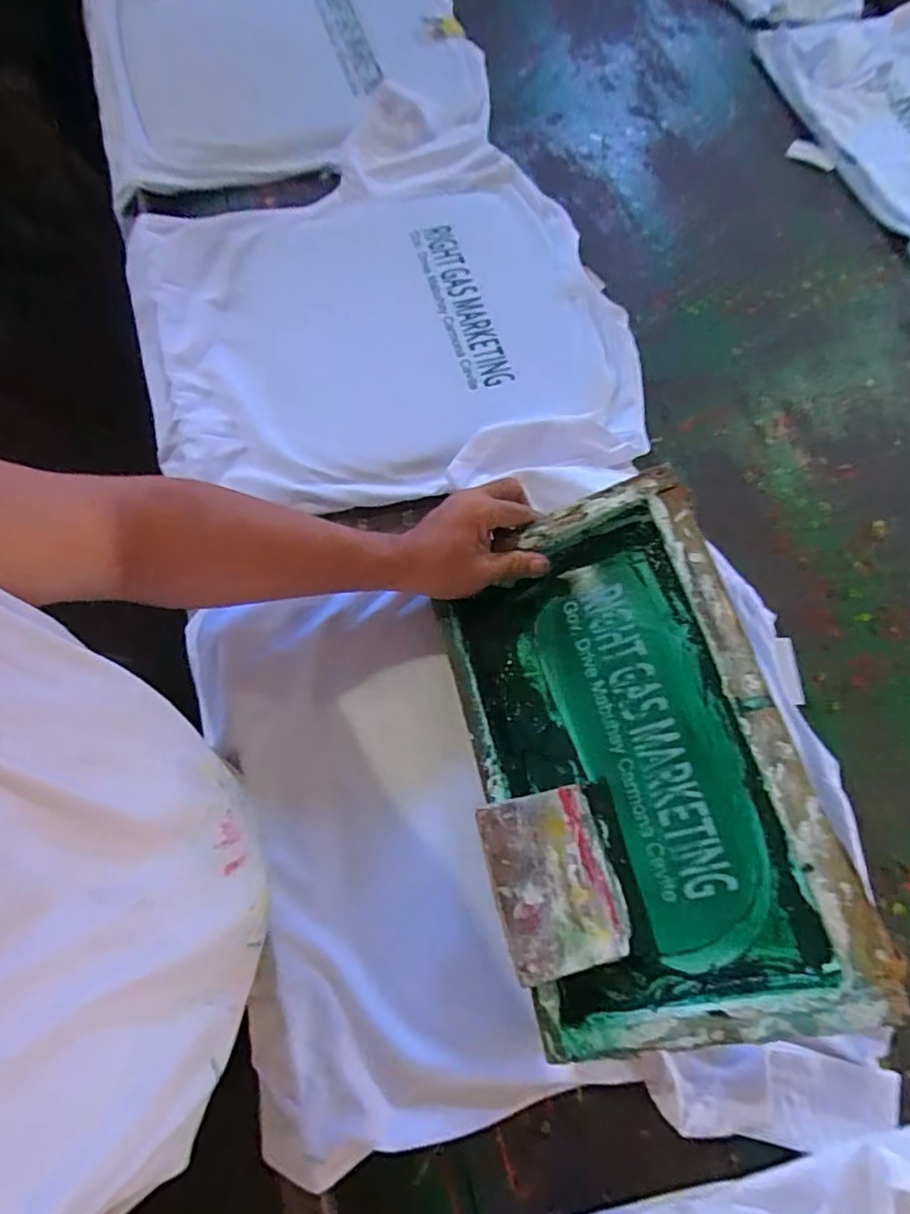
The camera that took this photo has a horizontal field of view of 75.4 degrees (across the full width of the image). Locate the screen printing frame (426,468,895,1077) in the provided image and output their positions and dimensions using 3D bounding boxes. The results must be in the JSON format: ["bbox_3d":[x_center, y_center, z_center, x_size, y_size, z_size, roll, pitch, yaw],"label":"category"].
[{"bbox_3d":[0.133,0.111,0.473,0.238,0.059,0.398,-22,68,17],"label":"screen printing frame"}]

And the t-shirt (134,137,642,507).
[{"bbox_3d":[-0.087,-0.343,0.706,0.553,0.035,0.490,-14,72,-6],"label":"t-shirt"}]

